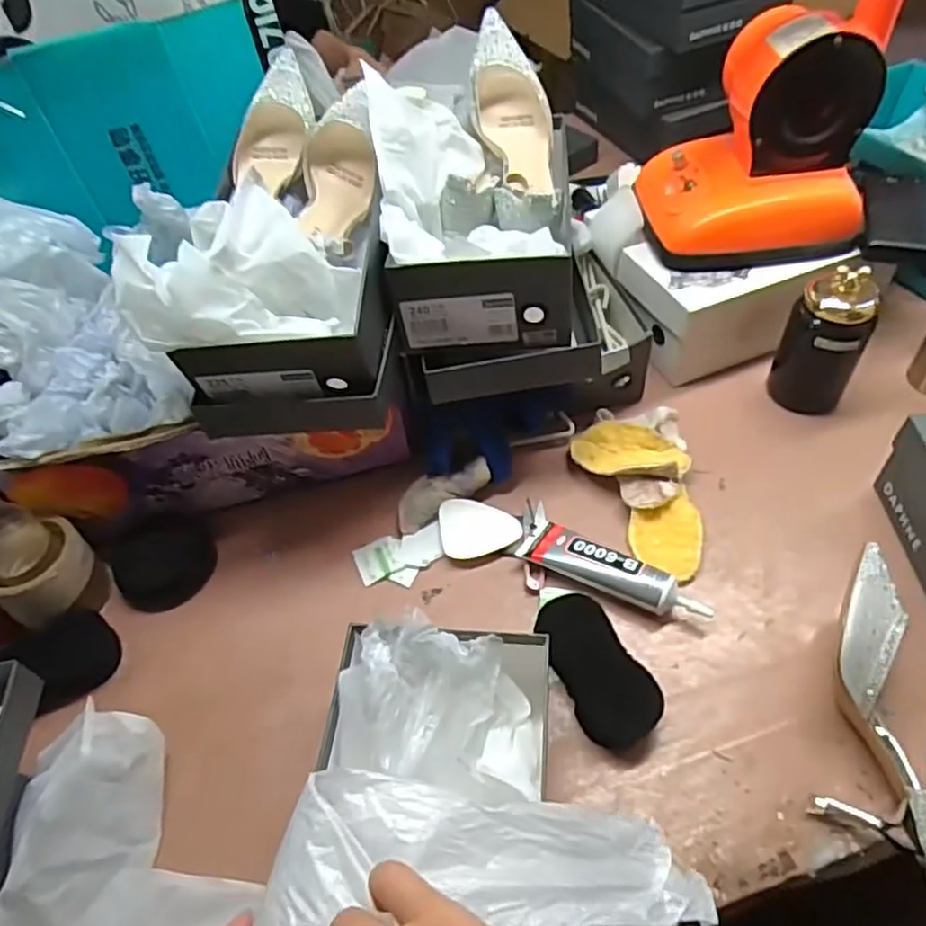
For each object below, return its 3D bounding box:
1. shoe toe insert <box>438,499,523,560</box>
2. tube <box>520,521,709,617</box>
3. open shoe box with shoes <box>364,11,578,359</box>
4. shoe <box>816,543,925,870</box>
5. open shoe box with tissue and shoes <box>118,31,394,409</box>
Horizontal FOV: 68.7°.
[{"bbox_3d":[0.016,0.064,0.671,0.081,0.007,0.061,2,51,7],"label":"shoe toe insert"},{"bbox_3d":[0.139,0.098,0.622,0.170,0.034,0.047,22,57,22],"label":"tube"},{"bbox_3d":[0.012,-0.269,0.652,0.173,0.155,0.291,0,51,6],"label":"open shoe box with shoes"},{"bbox_3d":[0.301,0.188,0.494,0.106,0.080,0.229,-11,51,-3],"label":"shoe"},{"bbox_3d":[-0.167,-0.212,0.616,0.188,0.138,0.307,-5,51,2],"label":"open shoe box with tissue and shoes"}]

